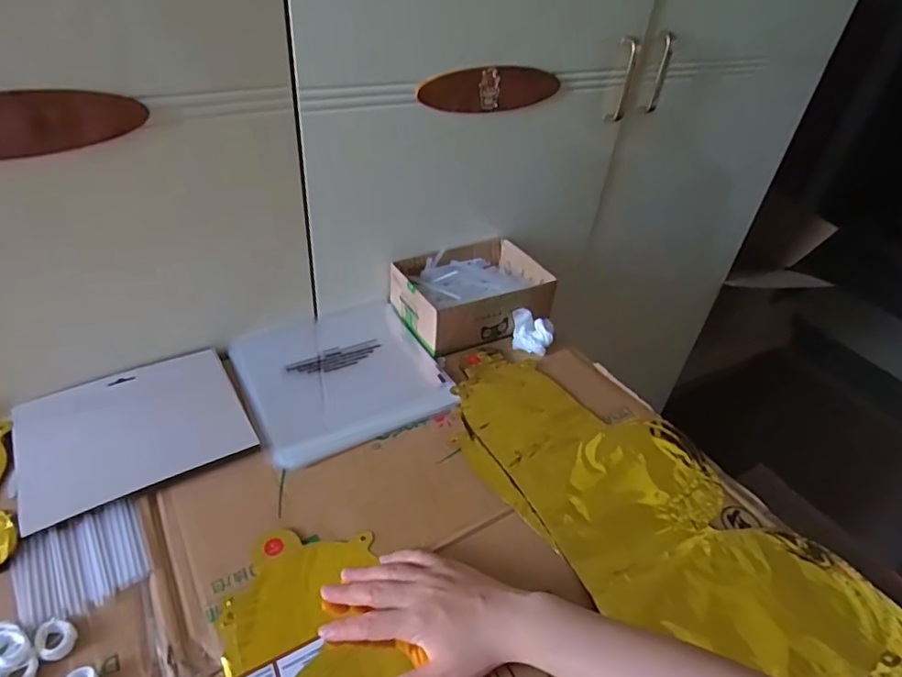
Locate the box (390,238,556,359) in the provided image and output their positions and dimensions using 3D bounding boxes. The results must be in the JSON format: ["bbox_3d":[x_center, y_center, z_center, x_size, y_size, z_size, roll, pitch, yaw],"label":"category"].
[{"bbox_3d":[0.028,-0.060,0.714,0.190,0.064,0.139,-14,43,-24],"label":"box"}]

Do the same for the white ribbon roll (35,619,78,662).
[{"bbox_3d":[-0.278,0.210,0.380,0.022,0.006,0.028,-20,46,-29],"label":"white ribbon roll"}]

